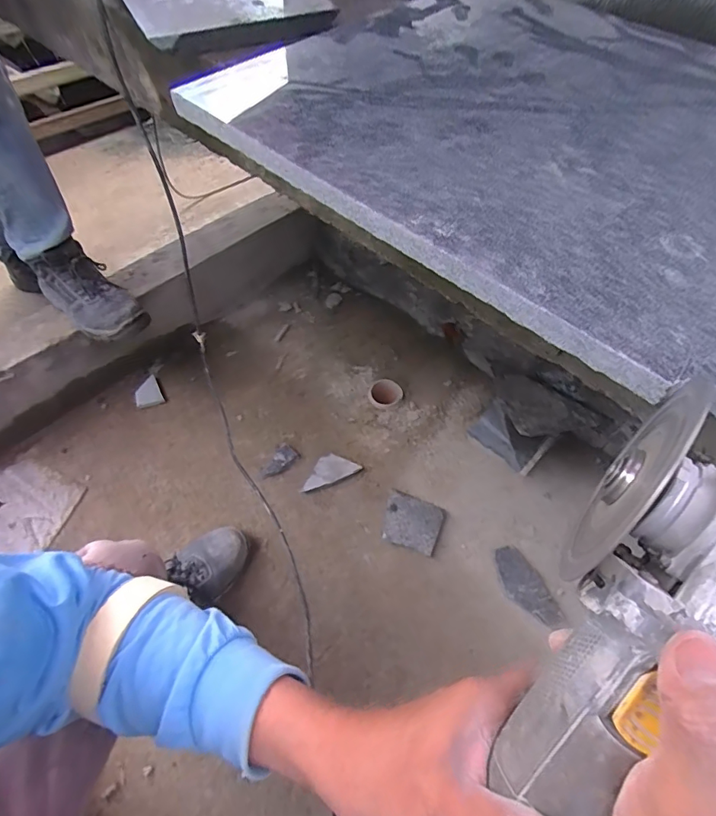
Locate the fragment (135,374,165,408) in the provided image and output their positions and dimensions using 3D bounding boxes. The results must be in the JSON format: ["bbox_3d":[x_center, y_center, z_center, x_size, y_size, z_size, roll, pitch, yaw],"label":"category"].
[{"bbox_3d":[-0.511,-0.034,1.094,0.061,0.013,0.073,-27,69,-10],"label":"fragment"}]

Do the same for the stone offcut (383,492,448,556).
[{"bbox_3d":[0.109,0.233,0.913,0.116,0.024,0.104,21,59,12],"label":"stone offcut"}]

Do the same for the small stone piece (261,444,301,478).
[{"bbox_3d":[-0.176,0.117,0.999,0.087,0.017,0.055,-36,65,-22],"label":"small stone piece"}]

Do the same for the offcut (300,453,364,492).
[{"bbox_3d":[-0.066,0.136,0.985,0.131,0.011,0.059,-21,60,-15],"label":"offcut"}]

